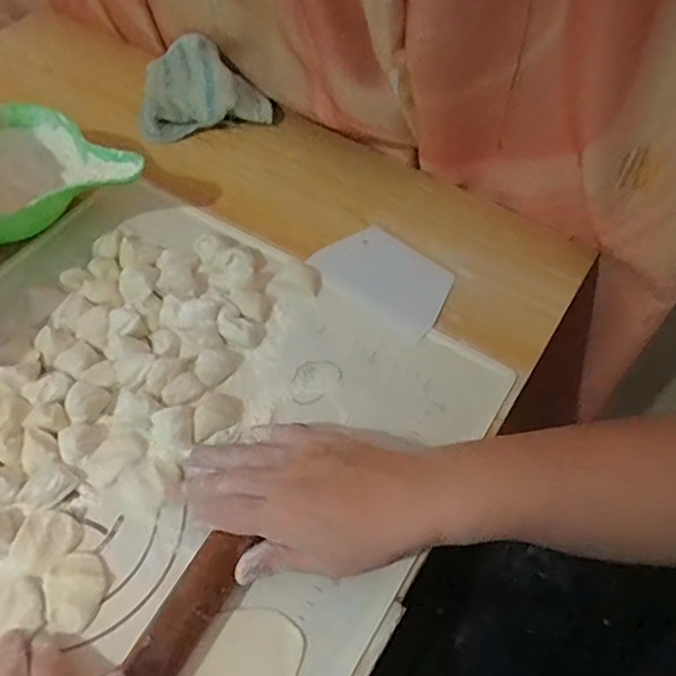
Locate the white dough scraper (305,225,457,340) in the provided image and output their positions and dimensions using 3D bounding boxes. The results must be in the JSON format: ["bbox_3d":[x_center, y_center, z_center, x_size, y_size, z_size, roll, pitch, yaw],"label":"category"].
[{"bbox_3d":[0.044,-0.054,0.537,0.115,0.008,0.076,35,61,19],"label":"white dough scraper"}]

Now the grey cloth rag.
[{"bbox_3d":[-0.137,-0.256,0.626,0.124,0.052,0.099,-12,58,-11],"label":"grey cloth rag"}]

